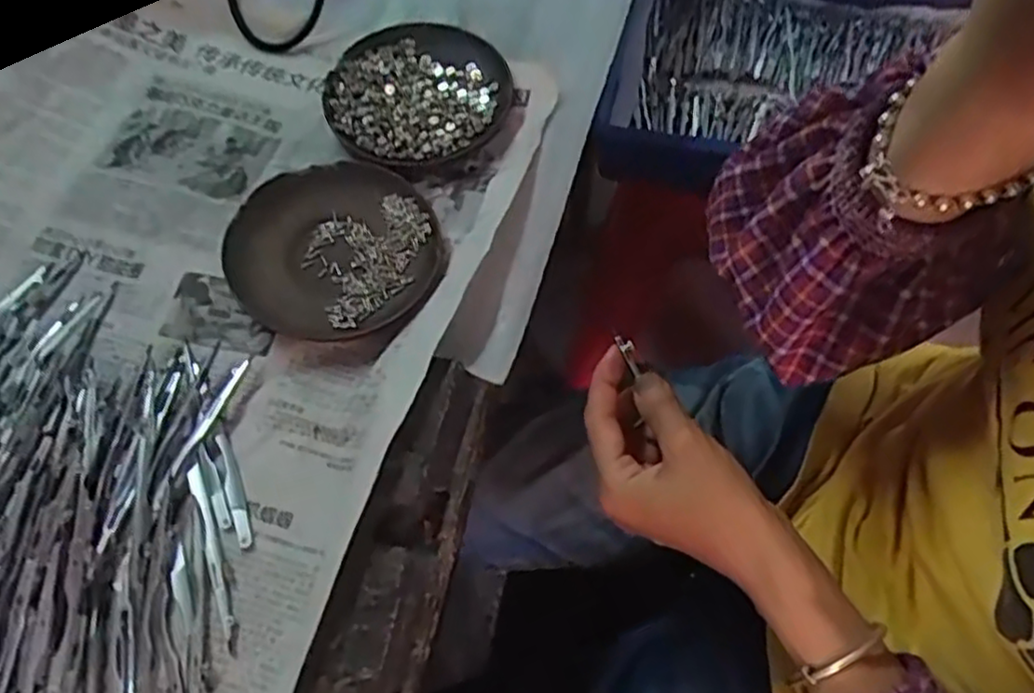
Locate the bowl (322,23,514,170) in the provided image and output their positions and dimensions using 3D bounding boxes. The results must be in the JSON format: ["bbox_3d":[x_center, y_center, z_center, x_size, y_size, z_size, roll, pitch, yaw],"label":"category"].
[{"bbox_3d":[-0.067,-0.156,0.459,0.113,0.036,0.104,0,63,-1],"label":"bowl"}]

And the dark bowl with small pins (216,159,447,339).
[{"bbox_3d":[-0.101,-0.054,0.410,0.111,0.029,0.106,0,63,-1],"label":"dark bowl with small pins"}]

